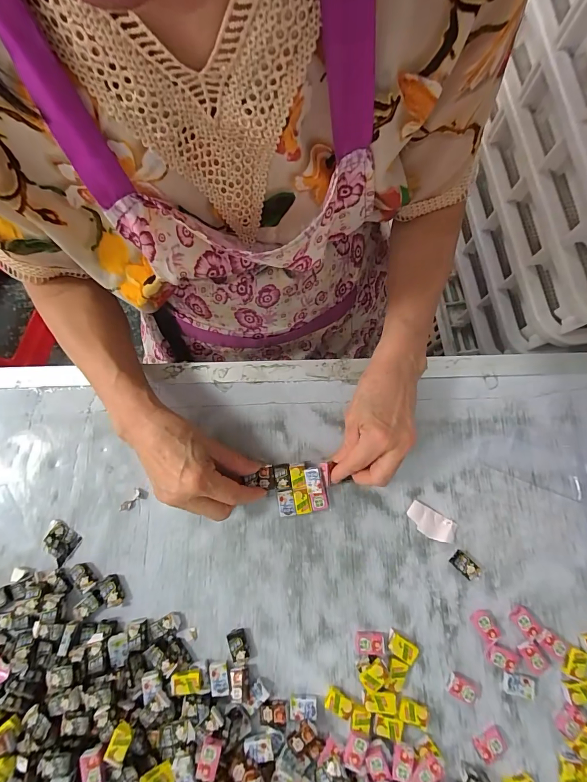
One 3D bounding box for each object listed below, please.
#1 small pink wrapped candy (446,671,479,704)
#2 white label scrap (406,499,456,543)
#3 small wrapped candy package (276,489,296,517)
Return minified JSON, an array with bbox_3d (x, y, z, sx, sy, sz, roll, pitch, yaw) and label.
[{"bbox_3d":[0.164,0.287,0.337,0.029,0.008,0.019,26,78,6],"label":"small pink wrapped candy"},{"bbox_3d":[0.145,0.140,0.371,0.051,0.004,0.026,30,78,6],"label":"white label scrap"},{"bbox_3d":[-0.008,0.119,0.373,0.017,0.008,0.026,-9,77,-3],"label":"small wrapped candy package"}]

